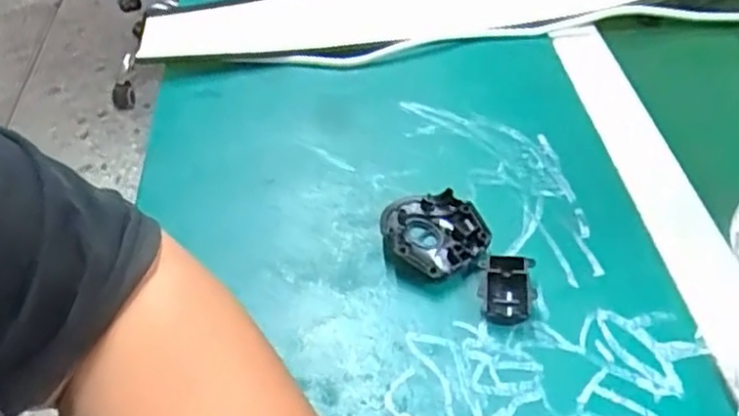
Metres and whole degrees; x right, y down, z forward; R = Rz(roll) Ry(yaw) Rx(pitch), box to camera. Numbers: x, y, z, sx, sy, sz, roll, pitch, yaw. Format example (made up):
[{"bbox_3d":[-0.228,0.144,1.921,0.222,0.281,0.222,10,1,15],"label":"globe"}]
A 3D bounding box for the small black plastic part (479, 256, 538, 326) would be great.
[{"bbox_3d":[0.072,0.042,0.359,0.027,0.014,0.037,4,44,5],"label":"small black plastic part"}]

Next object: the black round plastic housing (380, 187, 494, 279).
[{"bbox_3d":[0.036,0.012,0.390,0.050,0.019,0.059,-16,46,-15],"label":"black round plastic housing"}]

